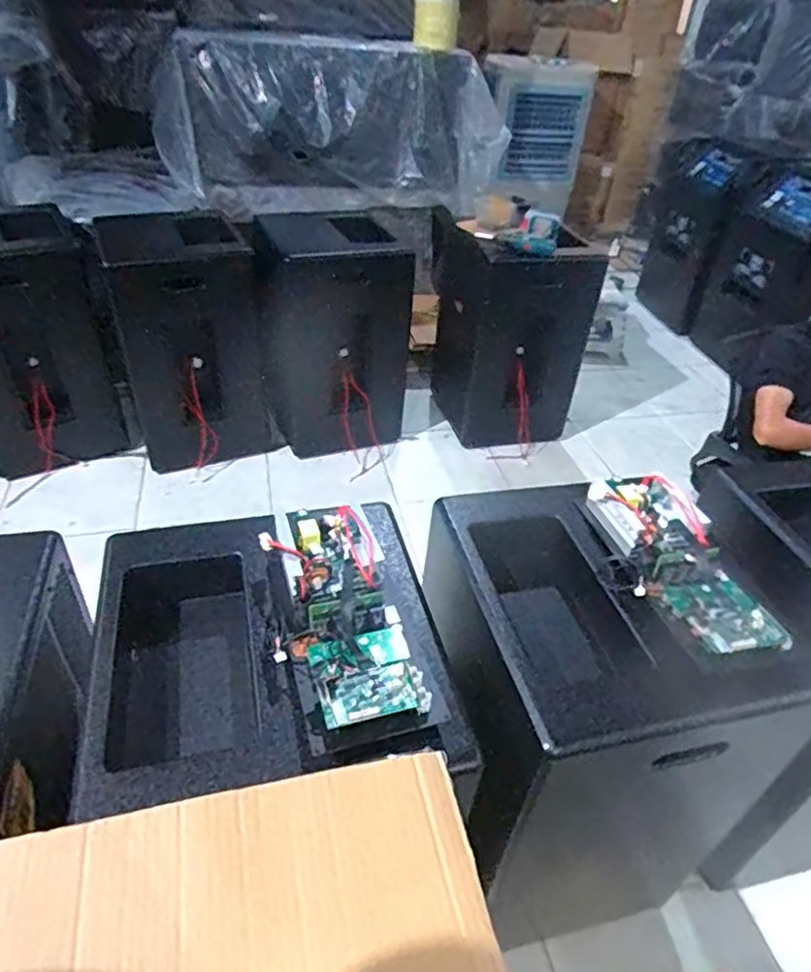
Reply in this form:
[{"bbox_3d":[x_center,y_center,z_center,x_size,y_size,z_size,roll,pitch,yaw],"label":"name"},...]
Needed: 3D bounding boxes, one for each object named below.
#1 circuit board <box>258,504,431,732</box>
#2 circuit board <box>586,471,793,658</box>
[{"bbox_3d":[-0.083,0.135,0.757,0.155,0.046,0.324,-6,40,-14],"label":"circuit board"},{"bbox_3d":[0.359,0.100,0.864,0.153,0.051,0.325,-2,39,-8],"label":"circuit board"}]

